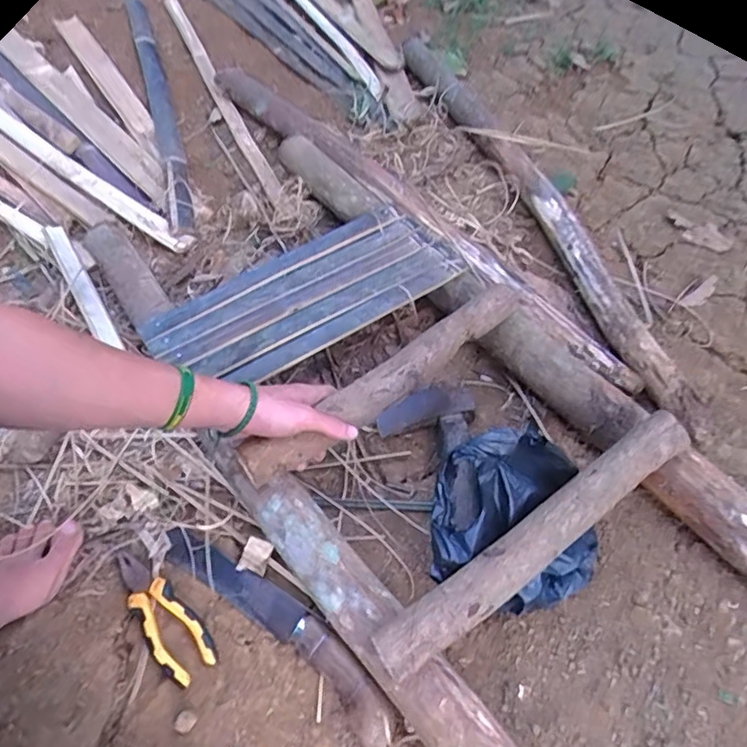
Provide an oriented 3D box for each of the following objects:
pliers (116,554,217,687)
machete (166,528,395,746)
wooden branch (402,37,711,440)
[{"bbox_3d":[-0.214,0.240,0.581,0.050,0.018,0.149,-32,60,-22],"label":"pliers"},{"bbox_3d":[-0.097,0.245,0.569,0.293,0.034,0.049,32,59,22],"label":"machete"},{"bbox_3d":[0.244,-0.311,0.931,0.090,0.065,0.953,-15,55,-11],"label":"wooden branch"}]

